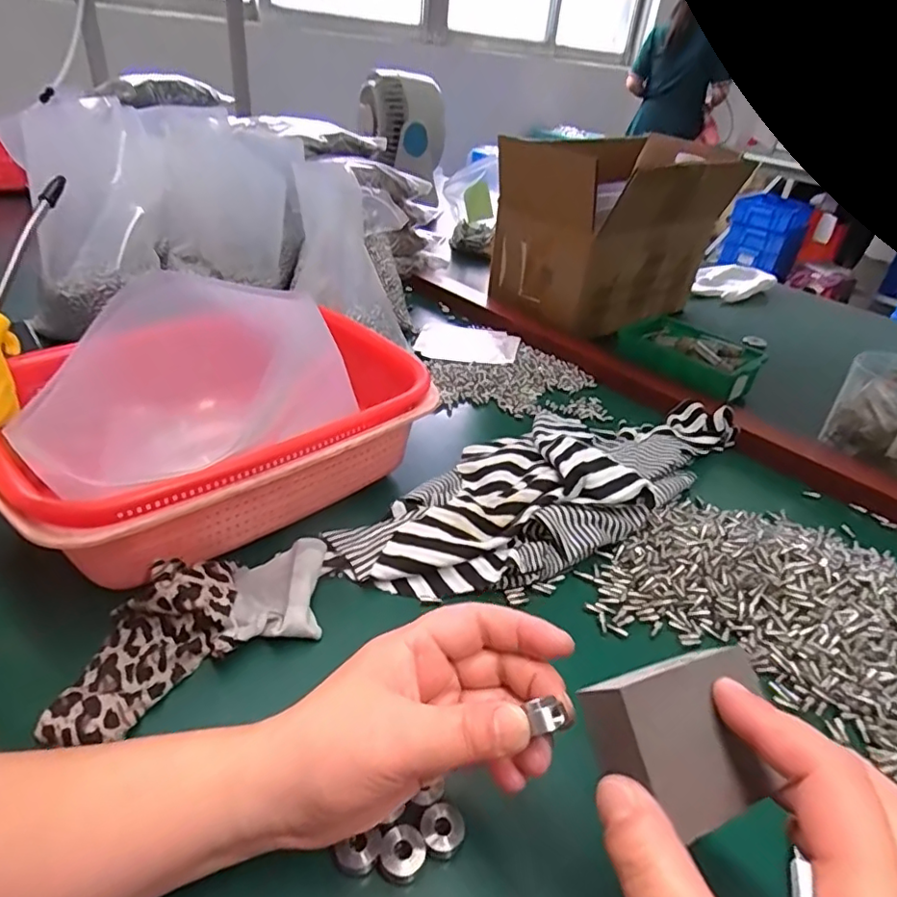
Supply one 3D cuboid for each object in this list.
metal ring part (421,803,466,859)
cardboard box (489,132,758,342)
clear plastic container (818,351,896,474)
[{"bbox_3d":[-0.002,0.173,0.265,0.019,0.005,0.020,-9,37,-21],"label":"metal ring part"},{"bbox_3d":[0.229,-0.288,0.810,0.307,0.214,0.188,-20,42,-33],"label":"cardboard box"},{"bbox_3d":[0.437,-0.032,0.571,0.085,0.086,0.100,-26,46,-38],"label":"clear plastic container"}]

